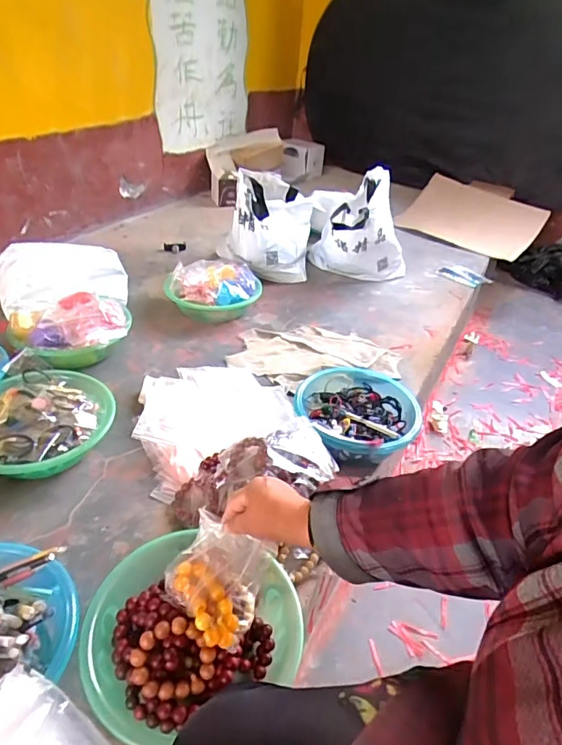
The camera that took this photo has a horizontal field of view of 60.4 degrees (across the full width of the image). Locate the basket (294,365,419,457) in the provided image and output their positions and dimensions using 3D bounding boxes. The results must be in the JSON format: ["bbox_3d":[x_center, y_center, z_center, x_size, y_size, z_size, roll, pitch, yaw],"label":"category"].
[{"bbox_3d":[0.147,0.074,0.904,0.246,0.076,0.253,-6,37,-15],"label":"basket"}]

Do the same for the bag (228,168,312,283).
[{"bbox_3d":[-0.031,-0.450,1.452,0.245,0.248,0.277,6,36,0],"label":"bag"}]

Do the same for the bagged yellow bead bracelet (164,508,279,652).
[{"bbox_3d":[-0.078,0.237,0.553,0.106,0.070,0.105,21,38,20],"label":"bagged yellow bead bracelet"}]

